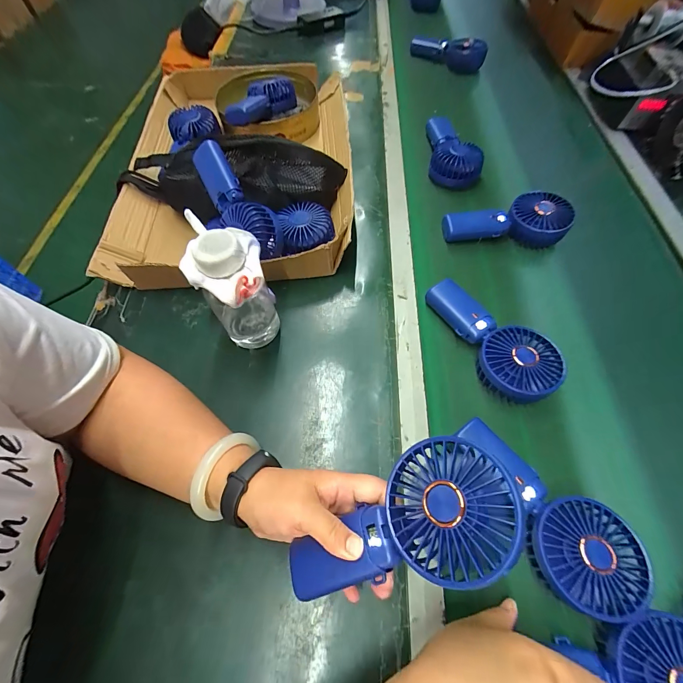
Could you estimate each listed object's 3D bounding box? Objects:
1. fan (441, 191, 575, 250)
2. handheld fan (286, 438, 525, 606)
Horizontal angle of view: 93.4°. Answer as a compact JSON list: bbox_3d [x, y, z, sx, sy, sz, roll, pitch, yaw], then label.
[{"bbox_3d":[0.245,-0.189,0.500,0.179,0.052,0.082,2,61,3],"label":"fan"},{"bbox_3d":[0.036,0.136,0.233,0.178,0.035,0.079,-36,59,19],"label":"handheld fan"}]

